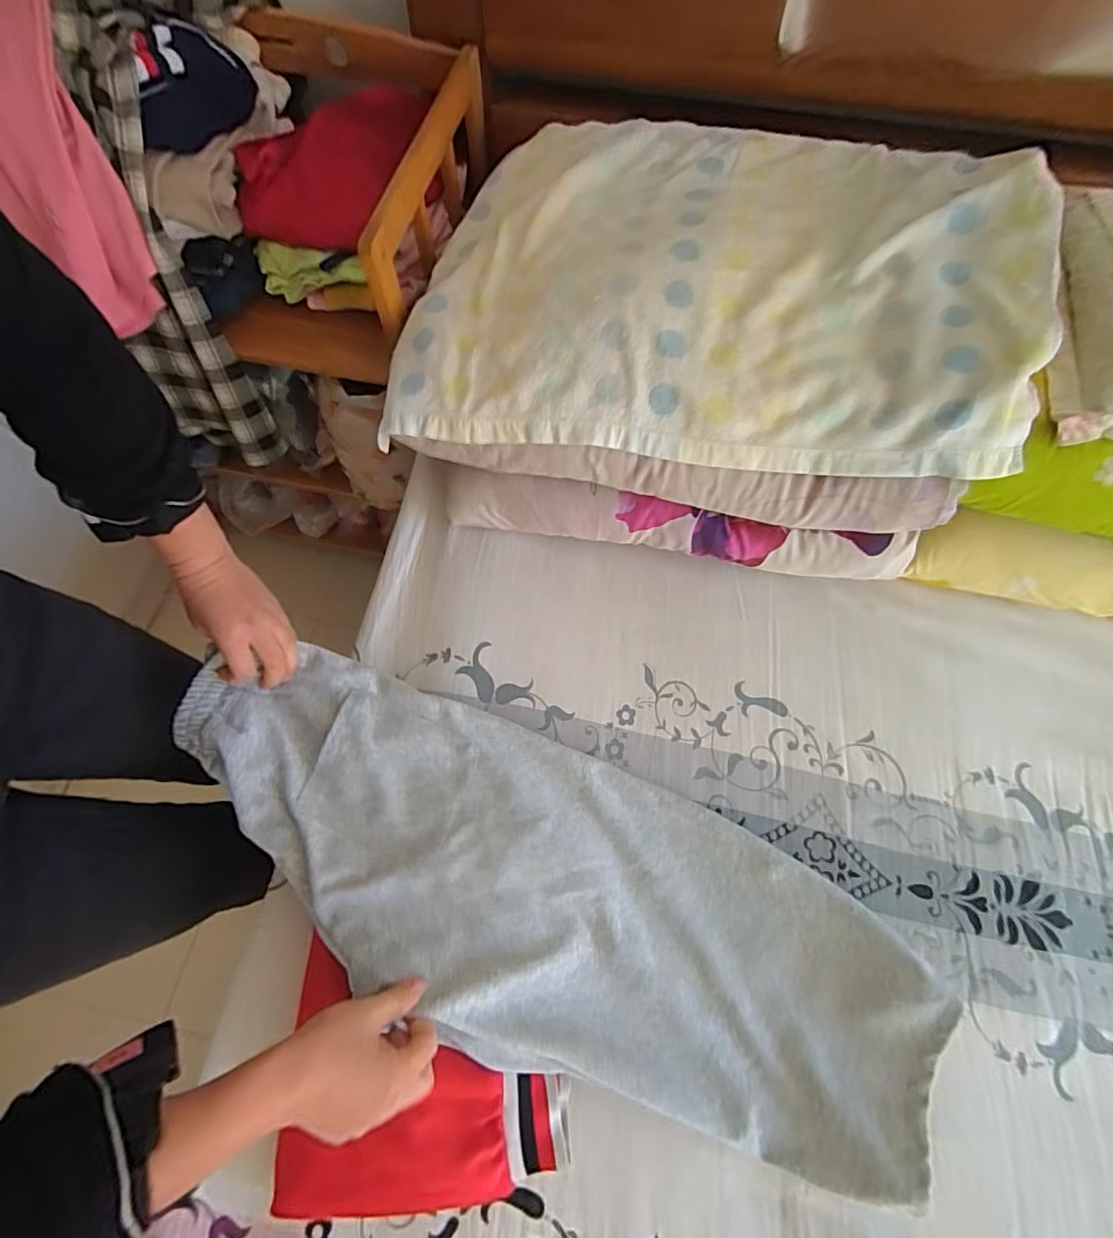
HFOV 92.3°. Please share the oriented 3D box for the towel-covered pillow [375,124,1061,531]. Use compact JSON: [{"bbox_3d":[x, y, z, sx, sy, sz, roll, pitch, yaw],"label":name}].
[{"bbox_3d":[0.145,-0.320,0.542,0.574,0.154,0.371,10,69,4],"label":"towel-covered pillow"}]

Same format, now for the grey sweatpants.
[{"bbox_3d":[-0.011,0.238,0.476,0.693,0.066,0.241,27,70,1],"label":"grey sweatpants"}]

